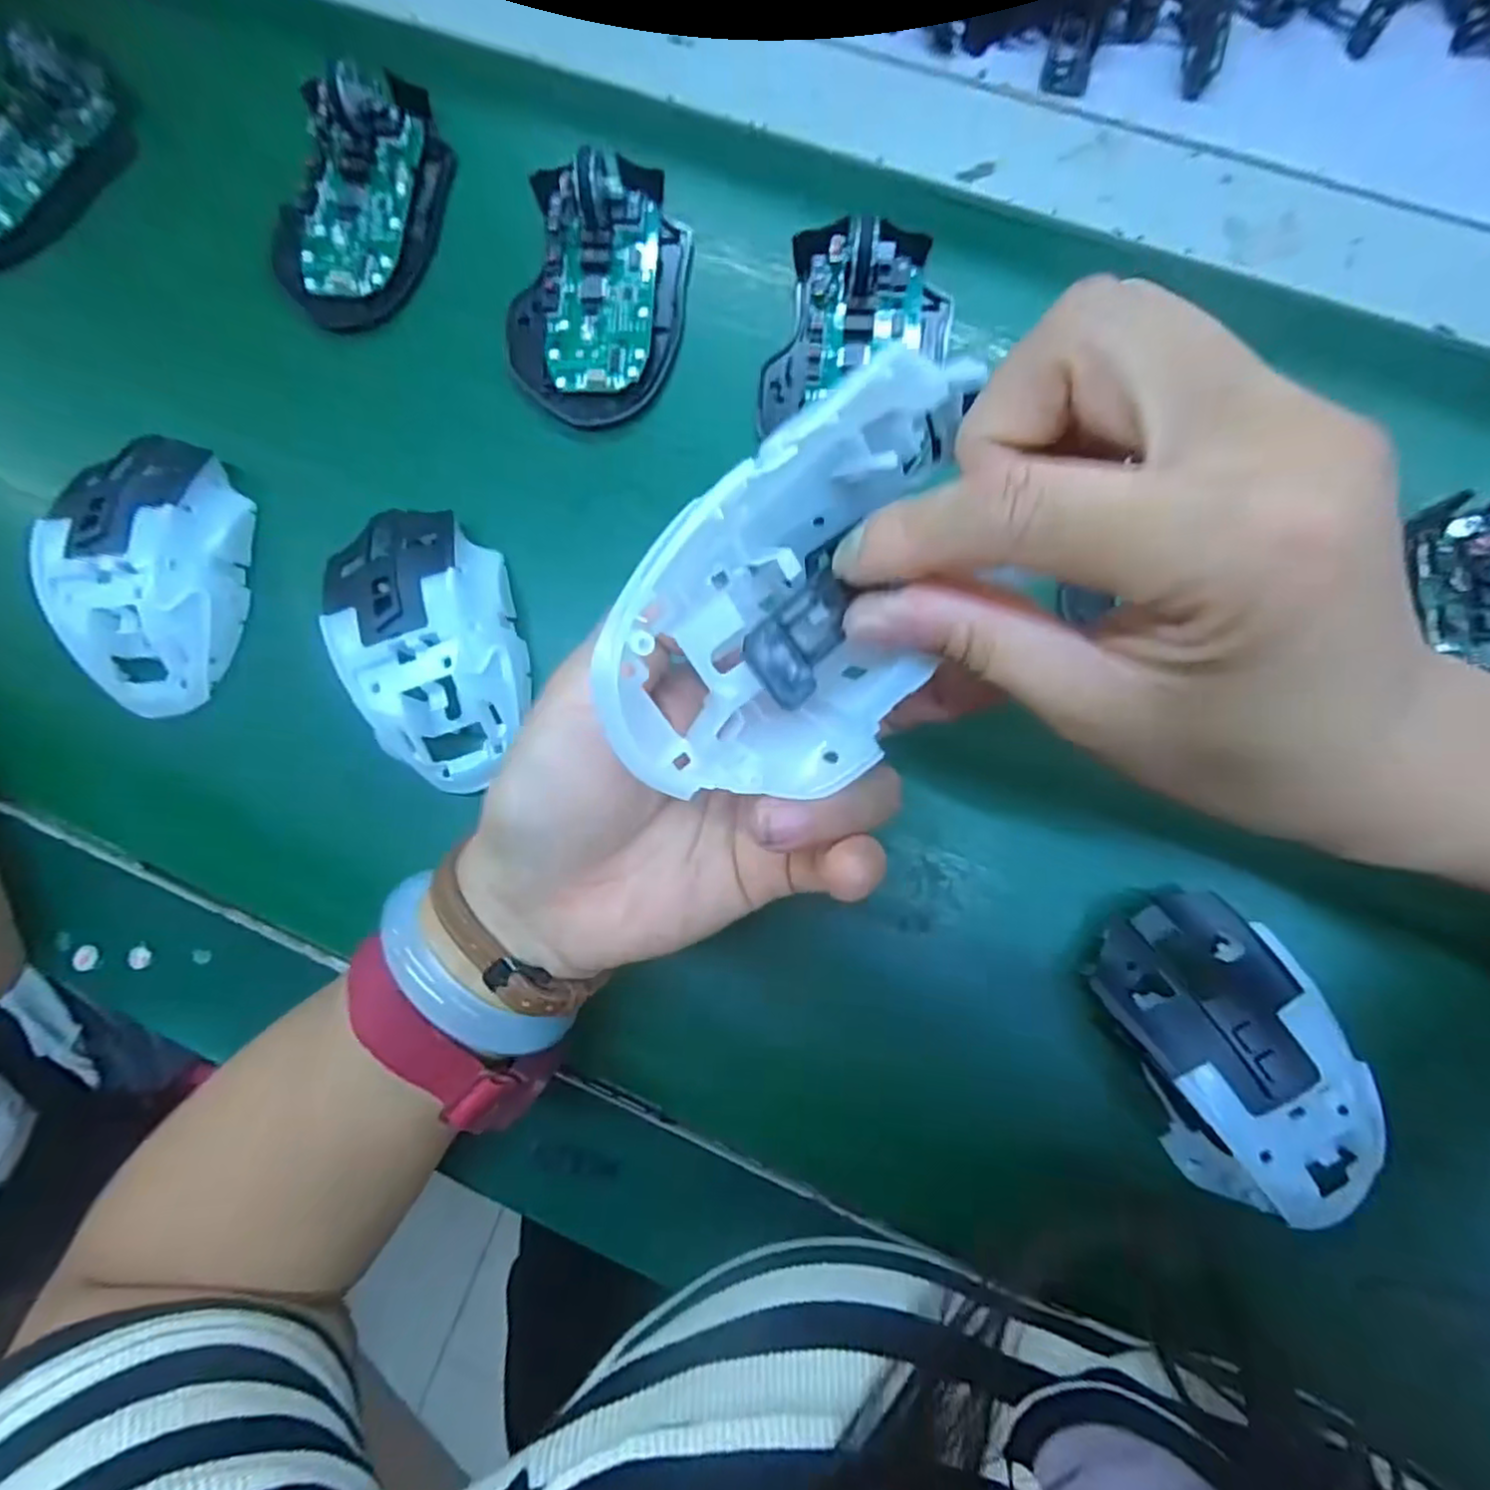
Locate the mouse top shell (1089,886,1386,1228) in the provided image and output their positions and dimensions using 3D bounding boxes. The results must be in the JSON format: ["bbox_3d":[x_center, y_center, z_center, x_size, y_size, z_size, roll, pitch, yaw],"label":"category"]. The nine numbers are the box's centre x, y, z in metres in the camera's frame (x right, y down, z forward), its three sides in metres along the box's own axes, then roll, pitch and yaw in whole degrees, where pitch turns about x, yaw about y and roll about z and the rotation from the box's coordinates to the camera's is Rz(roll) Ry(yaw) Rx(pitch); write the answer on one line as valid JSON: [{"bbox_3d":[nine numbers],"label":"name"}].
[{"bbox_3d":[0.168,0.108,0.235,0.064,0.039,0.116,-29,83,-2],"label":"mouse top shell"}]

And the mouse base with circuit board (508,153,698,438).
[{"bbox_3d":[-0.064,-0.197,0.296,0.072,0.025,0.109,6,83,3],"label":"mouse base with circuit board"}]

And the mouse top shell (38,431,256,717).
[{"bbox_3d":[-0.244,-0.071,0.286,0.057,0.043,0.110,-1,82,2],"label":"mouse top shell"}]

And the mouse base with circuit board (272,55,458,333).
[{"bbox_3d":[-0.174,-0.246,0.308,0.068,0.027,0.109,21,84,4],"label":"mouse base with circuit board"}]

